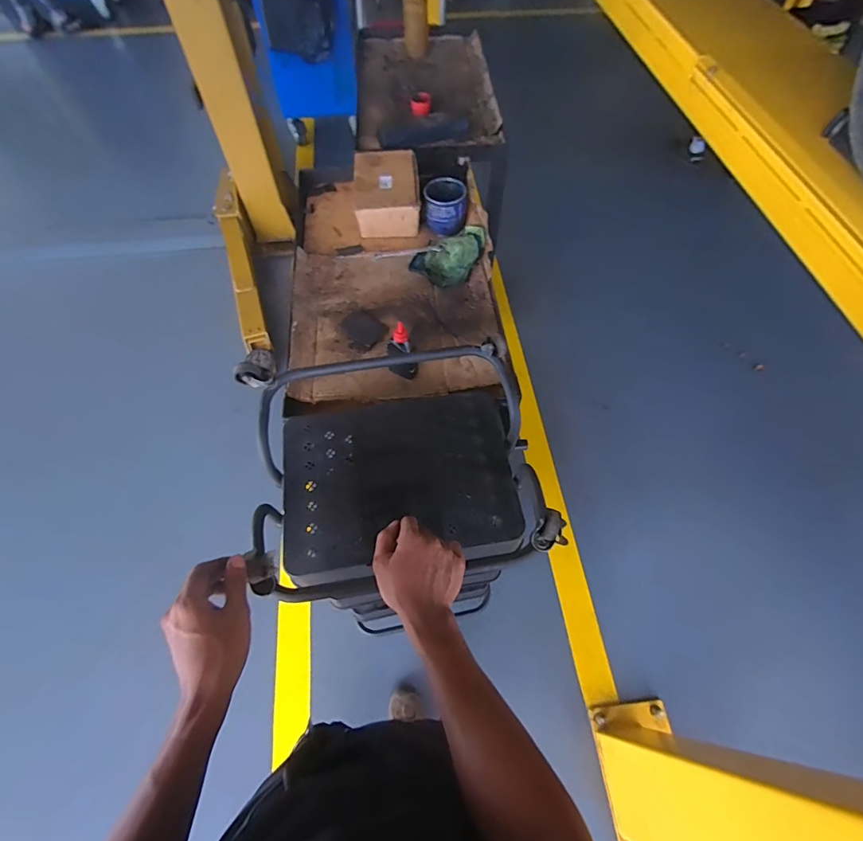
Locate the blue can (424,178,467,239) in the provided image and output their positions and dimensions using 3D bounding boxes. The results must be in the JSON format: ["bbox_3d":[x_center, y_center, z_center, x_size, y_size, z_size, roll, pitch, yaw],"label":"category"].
[{"bbox_3d":[0.033,-0.545,1.129,0.110,0.098,0.116,2,60,1],"label":"blue can"}]

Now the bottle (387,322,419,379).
[{"bbox_3d":[-0.058,-0.132,0.852,0.056,0.116,0.035,29,64,16],"label":"bottle"}]

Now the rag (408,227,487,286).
[{"bbox_3d":[0.042,-0.394,1.056,0.185,0.050,0.157,-19,62,-11],"label":"rag"}]

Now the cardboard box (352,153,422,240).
[{"bbox_3d":[-0.116,-0.598,1.163,0.165,0.084,0.248,-5,60,-3],"label":"cardboard box"}]

